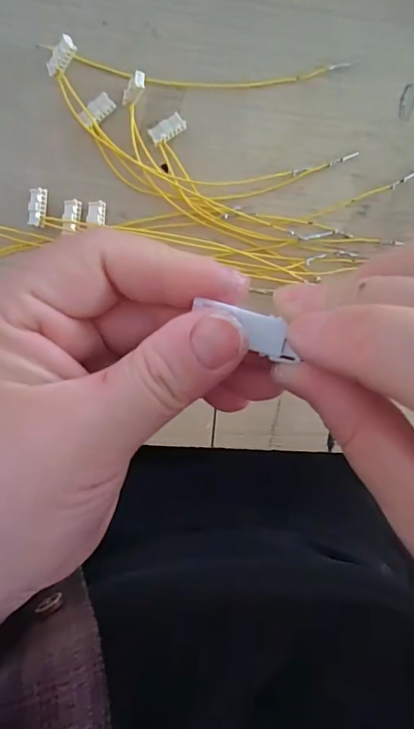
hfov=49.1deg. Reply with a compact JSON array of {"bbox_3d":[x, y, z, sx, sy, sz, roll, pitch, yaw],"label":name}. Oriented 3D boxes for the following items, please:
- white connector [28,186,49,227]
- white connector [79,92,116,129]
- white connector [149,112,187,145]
[{"bbox_3d":[-0.091,-0.085,0.244,0.009,0.004,0.020,7,97,-5],"label":"white connector"},{"bbox_3d":[-0.058,-0.134,0.239,0.019,0.004,0.009,-43,98,2],"label":"white connector"},{"bbox_3d":[-0.021,-0.127,0.244,0.020,0.004,0.010,-28,99,0],"label":"white connector"}]

